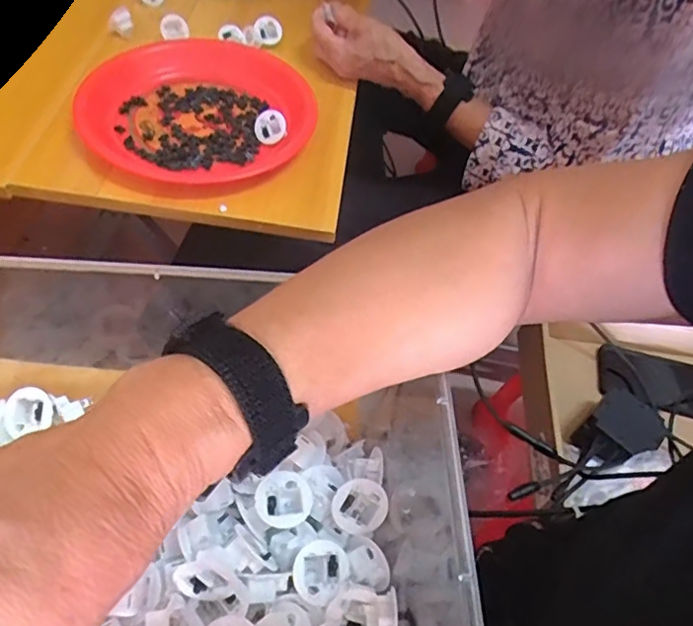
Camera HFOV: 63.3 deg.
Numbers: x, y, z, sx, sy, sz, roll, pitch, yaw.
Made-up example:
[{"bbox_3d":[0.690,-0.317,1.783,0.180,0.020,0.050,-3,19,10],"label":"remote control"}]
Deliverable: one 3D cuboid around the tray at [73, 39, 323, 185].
[{"bbox_3d":[-0.155,-0.213,0.587,0.227,0.040,0.207,-22,61,-21],"label":"tray"}]

